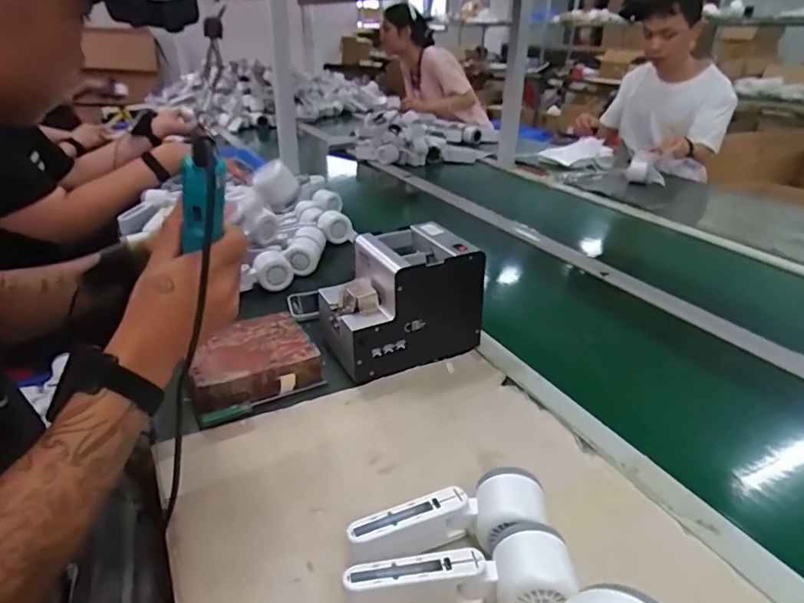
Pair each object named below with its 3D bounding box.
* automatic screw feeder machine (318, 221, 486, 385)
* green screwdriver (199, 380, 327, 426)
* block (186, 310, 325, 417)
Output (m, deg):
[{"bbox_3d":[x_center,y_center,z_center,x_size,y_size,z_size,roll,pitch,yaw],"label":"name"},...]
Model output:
[{"bbox_3d":[-0.002,0.002,0.710,0.178,0.159,0.132,-12,30,-25],"label":"automatic screw feeder machine"},{"bbox_3d":[-0.161,0.116,0.634,0.149,0.016,0.014,-16,31,-30],"label":"green screwdriver"},{"bbox_3d":[-0.194,0.075,0.683,0.153,0.053,0.128,-15,31,-29],"label":"block"}]

